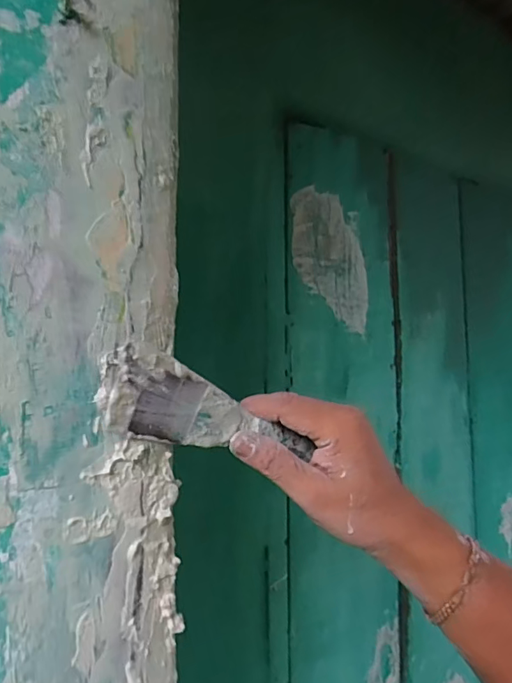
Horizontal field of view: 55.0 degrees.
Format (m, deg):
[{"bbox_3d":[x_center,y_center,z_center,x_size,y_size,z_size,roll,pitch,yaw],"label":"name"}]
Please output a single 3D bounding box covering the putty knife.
[{"bbox_3d":[-0.022,0.044,0.293,0.147,0.043,0.012,26,-26,-38],"label":"putty knife"}]

